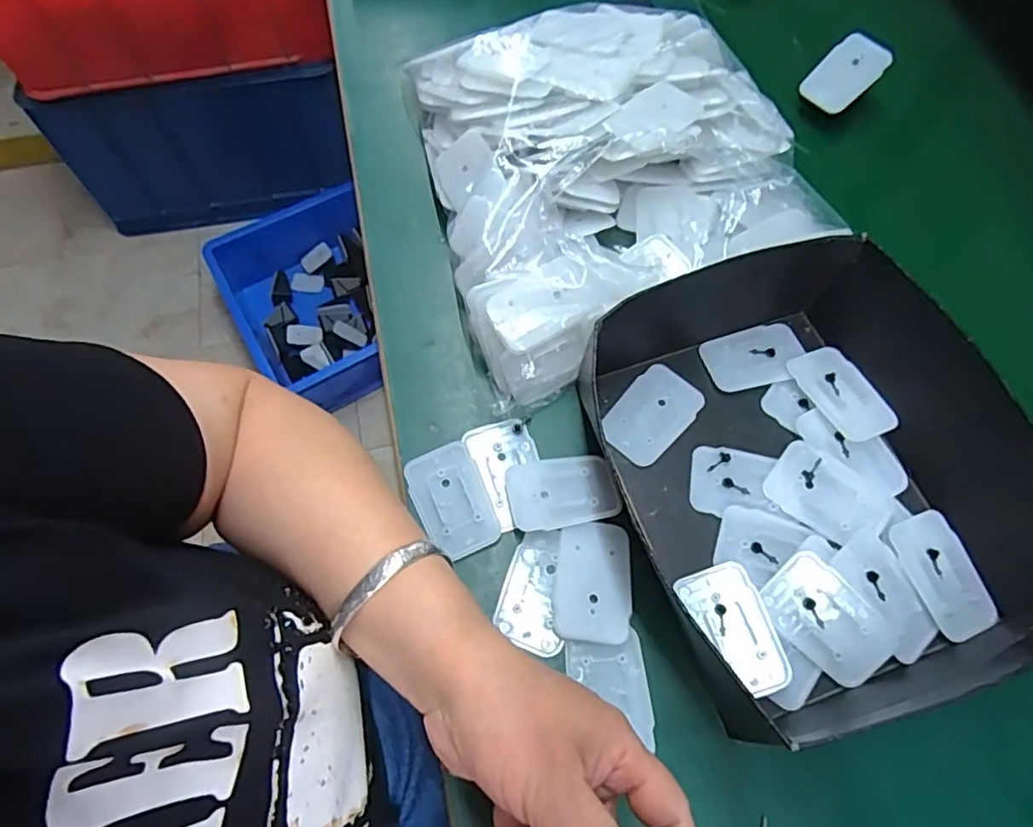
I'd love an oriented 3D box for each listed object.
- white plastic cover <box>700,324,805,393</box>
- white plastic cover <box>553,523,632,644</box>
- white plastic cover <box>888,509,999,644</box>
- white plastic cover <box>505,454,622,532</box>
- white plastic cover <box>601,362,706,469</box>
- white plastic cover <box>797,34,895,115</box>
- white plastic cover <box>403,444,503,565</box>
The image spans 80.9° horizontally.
[{"bbox_3d":[0.166,-0.040,0.422,0.069,0.005,0.045,-11,67,-4],"label":"white plastic cover"},{"bbox_3d":[0.045,0.099,0.357,0.043,0.009,0.067,3,67,2],"label":"white plastic cover"},{"bbox_3d":[0.252,0.095,0.358,0.041,0.004,0.070,-14,67,-5],"label":"white plastic cover"},{"bbox_3d":[0.029,0.048,0.376,0.065,0.010,0.044,-12,67,-4],"label":"white plastic cover"},{"bbox_3d":[0.090,0.000,0.404,0.045,0.004,0.070,37,72,15],"label":"white plastic cover"},{"bbox_3d":[0.275,-0.284,0.506,0.071,0.009,0.043,-44,80,-1],"label":"white plastic cover"},{"bbox_3d":[-0.040,0.054,0.377,0.043,0.005,0.068,-24,69,-9],"label":"white plastic cover"}]

